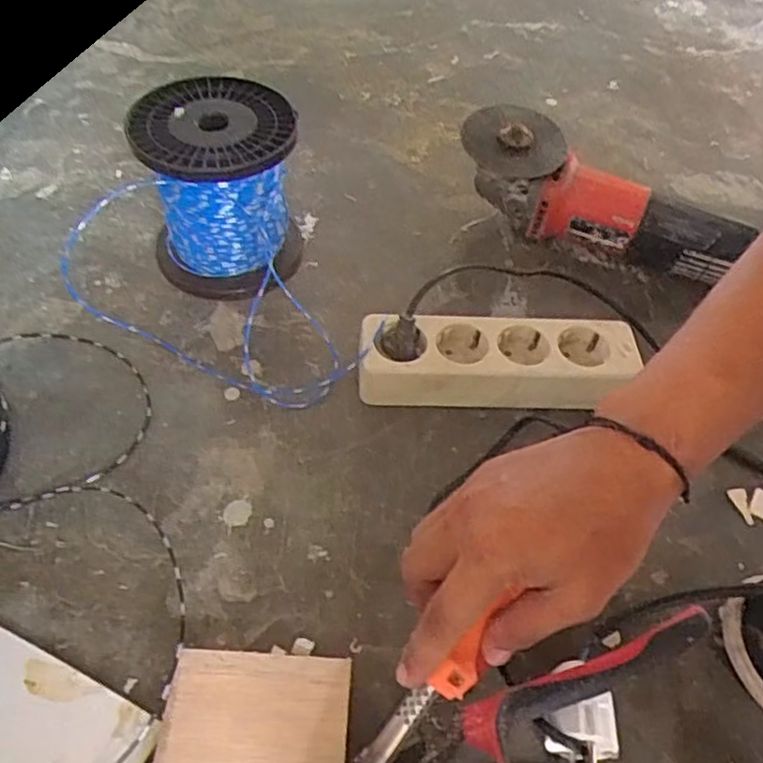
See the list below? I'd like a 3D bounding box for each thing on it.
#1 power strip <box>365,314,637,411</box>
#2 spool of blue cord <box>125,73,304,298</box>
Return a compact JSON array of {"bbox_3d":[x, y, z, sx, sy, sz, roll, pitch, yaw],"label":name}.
[{"bbox_3d":[0.084,-0.014,0.512,0.197,0.046,0.056,1,52,-4],"label":"power strip"},{"bbox_3d":[-0.125,-0.149,0.547,0.110,0.126,0.115,2,52,-3],"label":"spool of blue cord"}]

